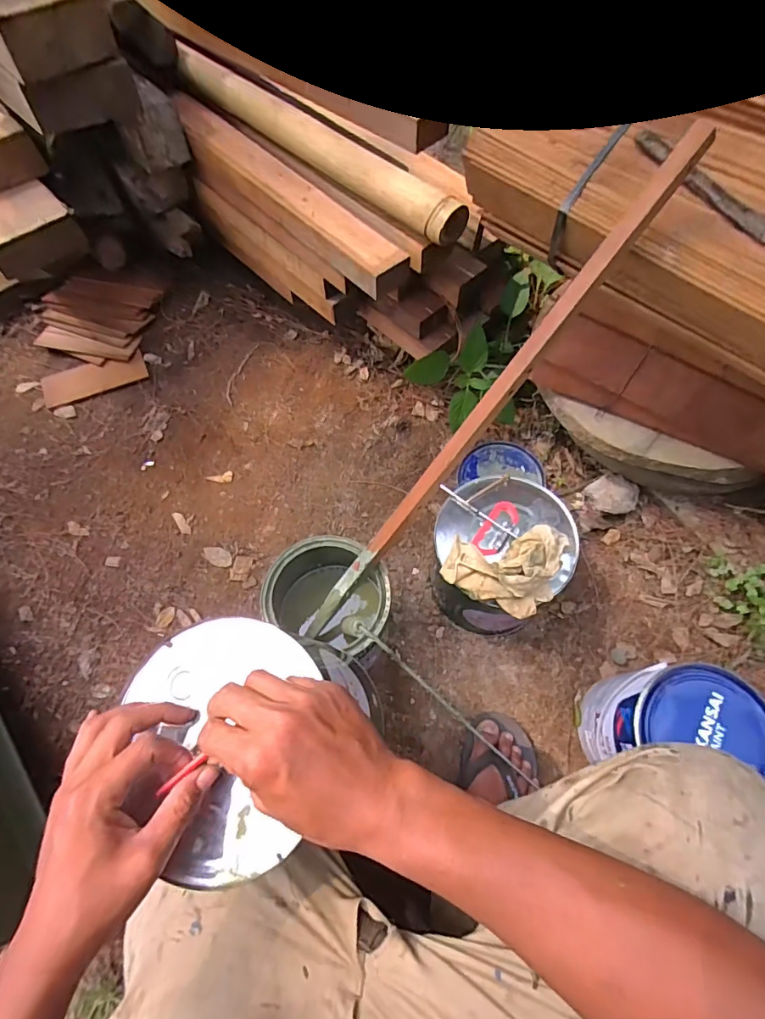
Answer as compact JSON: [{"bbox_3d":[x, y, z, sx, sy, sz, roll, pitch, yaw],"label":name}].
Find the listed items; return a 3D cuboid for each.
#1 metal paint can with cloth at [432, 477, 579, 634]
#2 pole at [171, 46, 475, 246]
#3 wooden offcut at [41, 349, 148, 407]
[{"bbox_3d":[0.169,0.075,0.750,0.180,0.213,0.175,0,65,-1],"label":"metal paint can with cloth"},{"bbox_3d":[-0.131,-0.604,0.810,0.058,0.074,0.670,-40,72,-17],"label":"pole"},{"bbox_3d":[-0.600,-0.276,1.035,0.206,0.012,0.078,-19,67,-9],"label":"wooden offcut"}]

